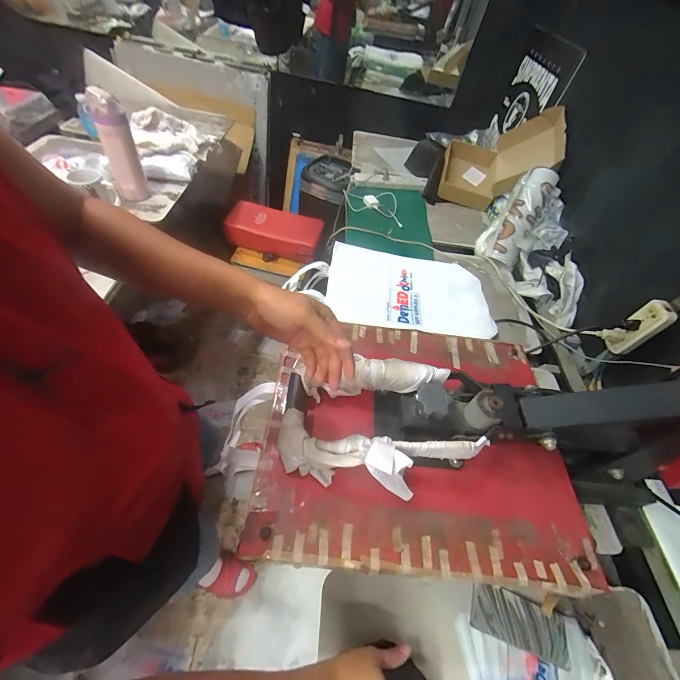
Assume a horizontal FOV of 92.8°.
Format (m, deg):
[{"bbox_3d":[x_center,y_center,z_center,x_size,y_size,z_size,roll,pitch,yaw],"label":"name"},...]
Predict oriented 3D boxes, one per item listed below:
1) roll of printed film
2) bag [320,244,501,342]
[{"bbox_3d":[0.597,-0.408,1.101,0.131,0.108,0.319,33,96,21],"label":"roll of printed film"},{"bbox_3d":[0.196,-0.138,0.943,0.469,0.041,0.318,12,51,-2],"label":"bag"}]

